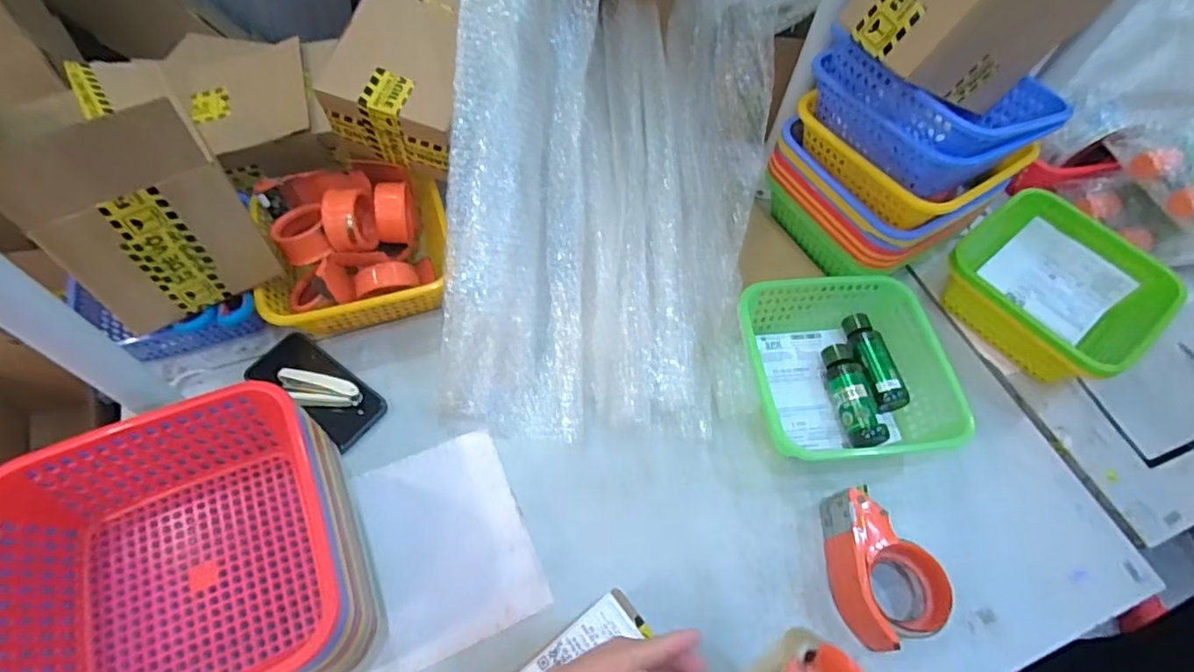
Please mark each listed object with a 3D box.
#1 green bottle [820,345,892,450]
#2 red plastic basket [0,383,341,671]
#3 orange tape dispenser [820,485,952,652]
[{"bbox_3d":[0.304,0.072,0.689,0.039,0.041,0.125,-5,59,-7],"label":"green bottle"},{"bbox_3d":[-0.314,0.172,0.434,0.221,0.084,0.223,-21,63,-16],"label":"red plastic basket"},{"bbox_3d":[0.281,0.231,0.584,0.090,0.066,0.139,-18,62,-15],"label":"orange tape dispenser"}]

